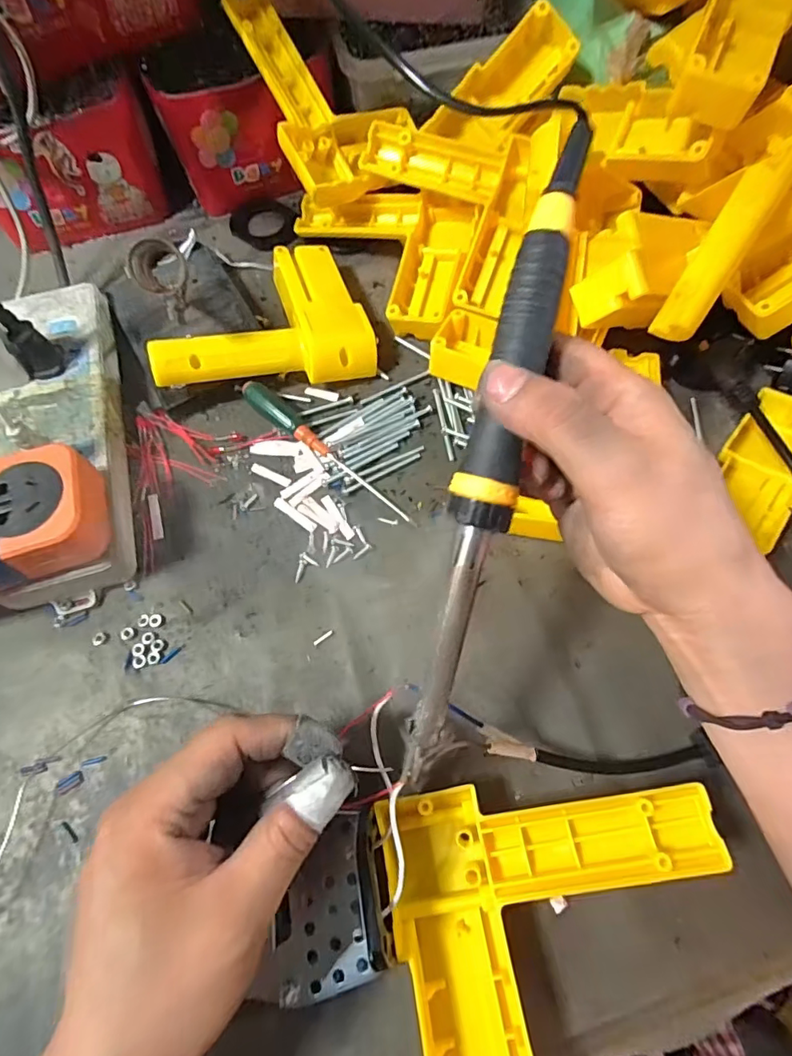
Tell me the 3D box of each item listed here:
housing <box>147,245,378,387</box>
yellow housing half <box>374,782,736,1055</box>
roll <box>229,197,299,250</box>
[{"bbox_3d":[-0.092,-0.150,0.356,0.140,0.046,0.113,-11,67,-4],"label":"housing"},{"bbox_3d":[0.070,0.167,0.218,0.139,0.039,0.112,-11,67,-4],"label":"yellow housing half"},{"bbox_3d":[-0.112,-0.258,0.425,0.055,0.007,0.058,0,66,0],"label":"roll"}]

